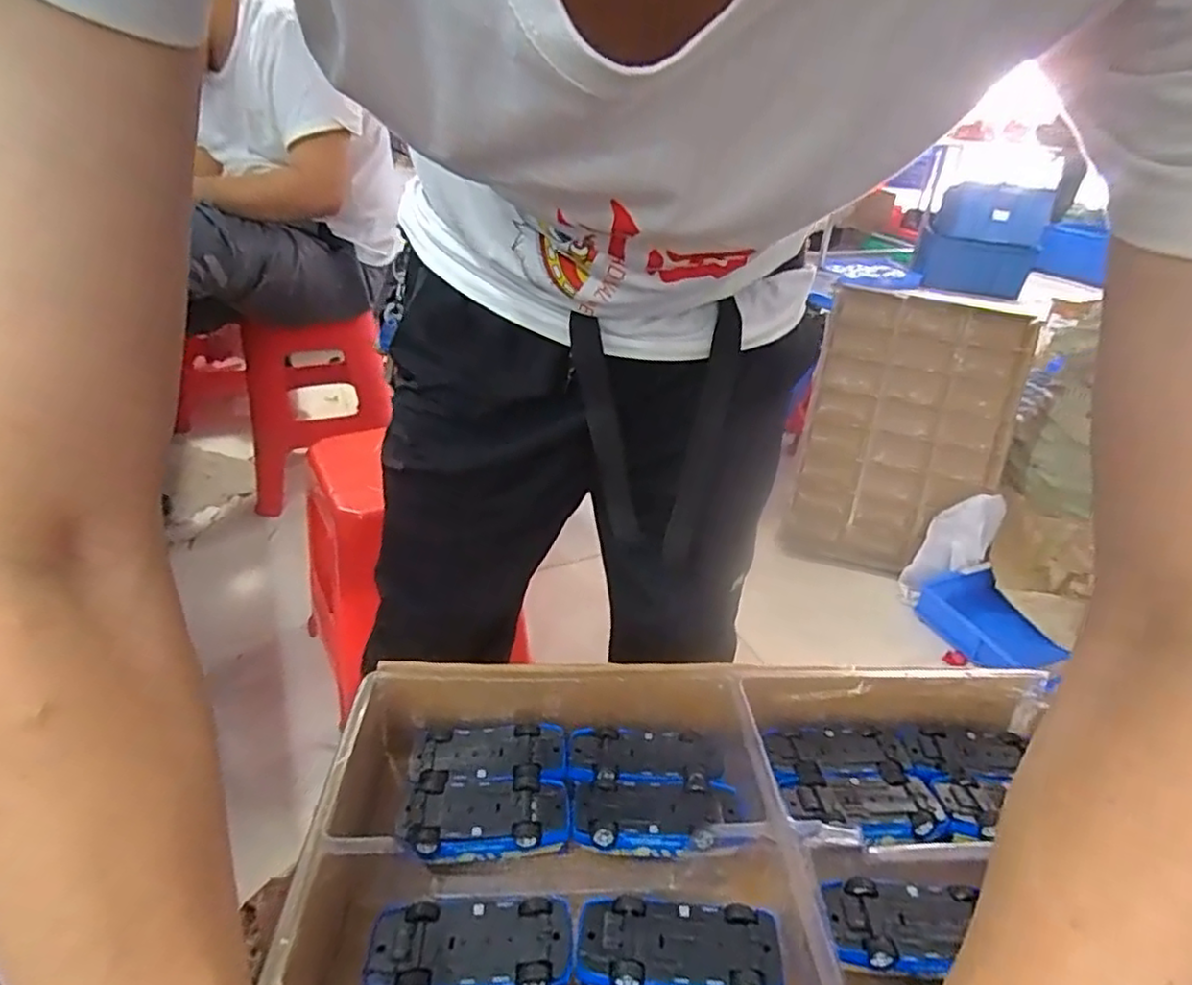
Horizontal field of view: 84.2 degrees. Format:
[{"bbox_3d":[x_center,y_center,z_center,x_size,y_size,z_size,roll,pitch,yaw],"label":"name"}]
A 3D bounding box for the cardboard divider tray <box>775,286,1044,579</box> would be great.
[{"bbox_3d":[0.739,-0.130,1.611,0.451,0.665,0.050,13,8,11],"label":"cardboard divider tray"}]

